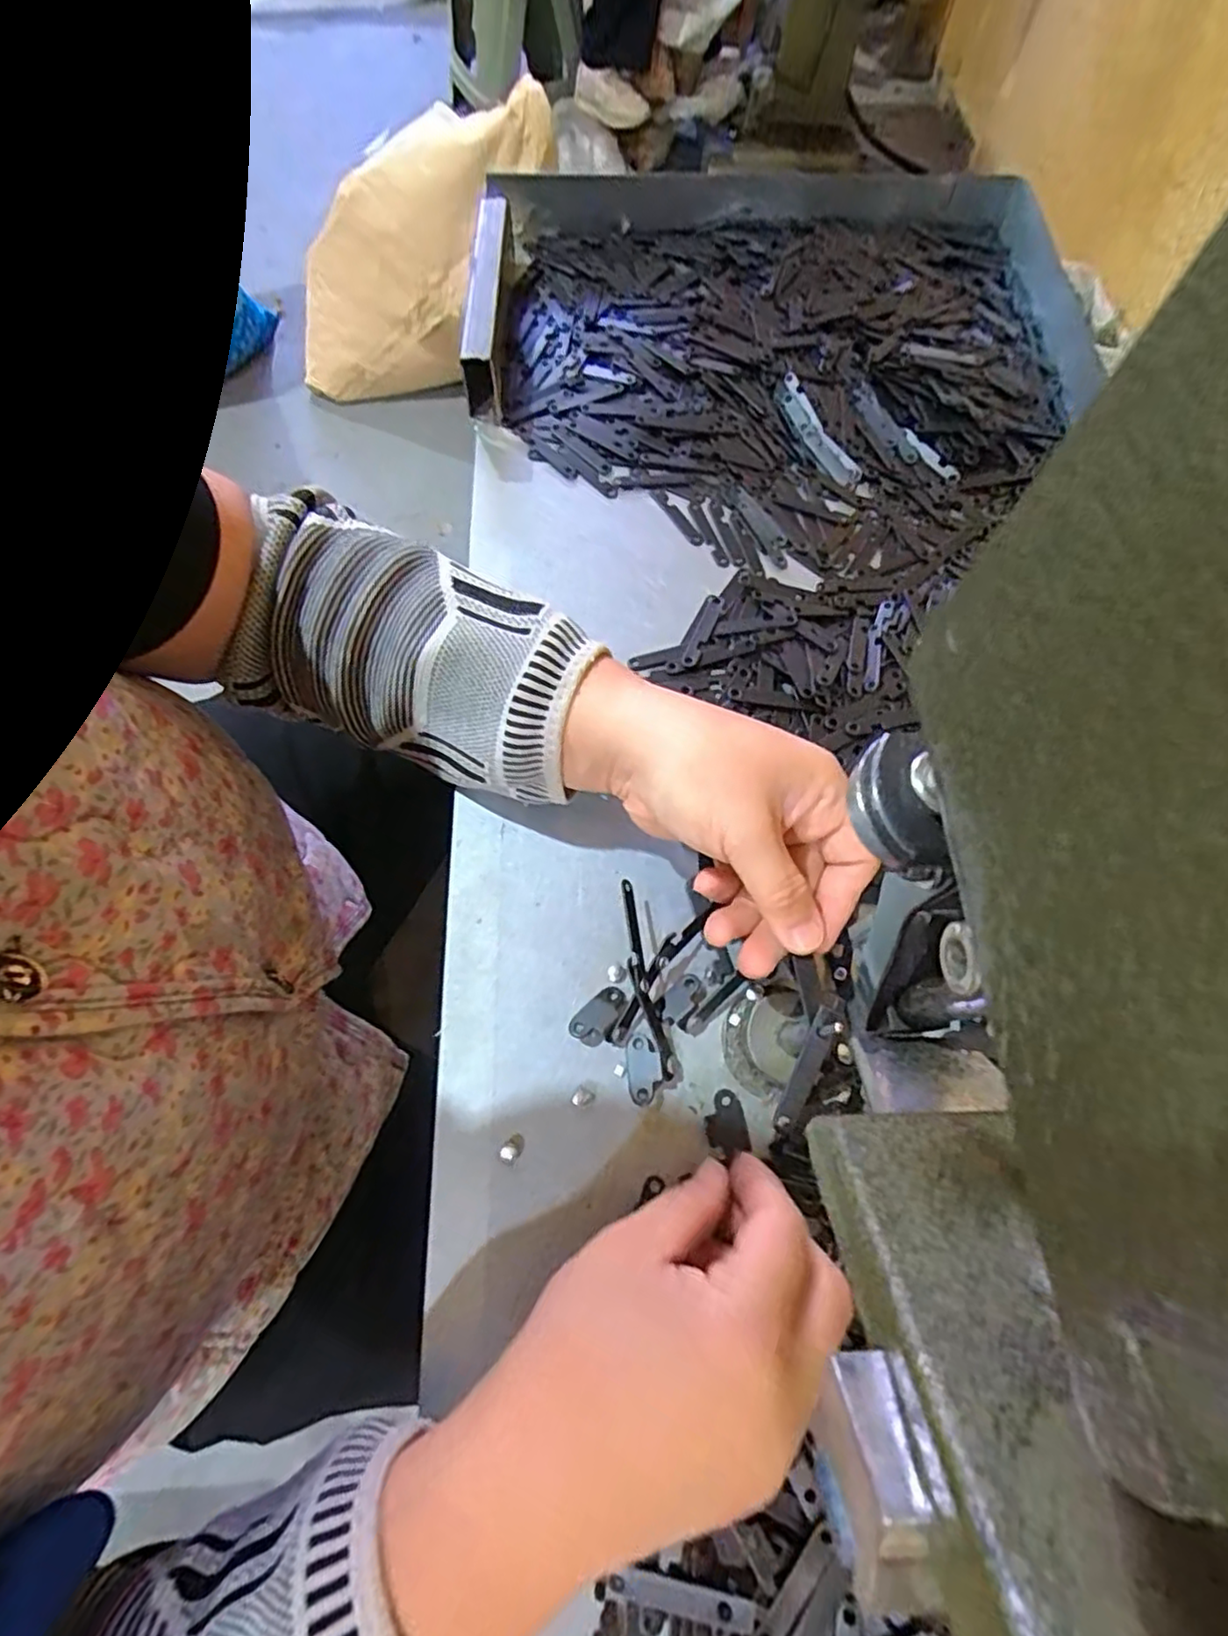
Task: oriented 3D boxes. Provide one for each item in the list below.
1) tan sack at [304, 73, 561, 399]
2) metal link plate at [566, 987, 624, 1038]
[{"bbox_3d":[-0.412,-1.154,1.397,0.680,0.231,0.329,-34,66,29],"label":"tan sack"},{"bbox_3d":[-0.007,0.088,0.304,0.014,0.007,0.028,42,74,16],"label":"metal link plate"}]

